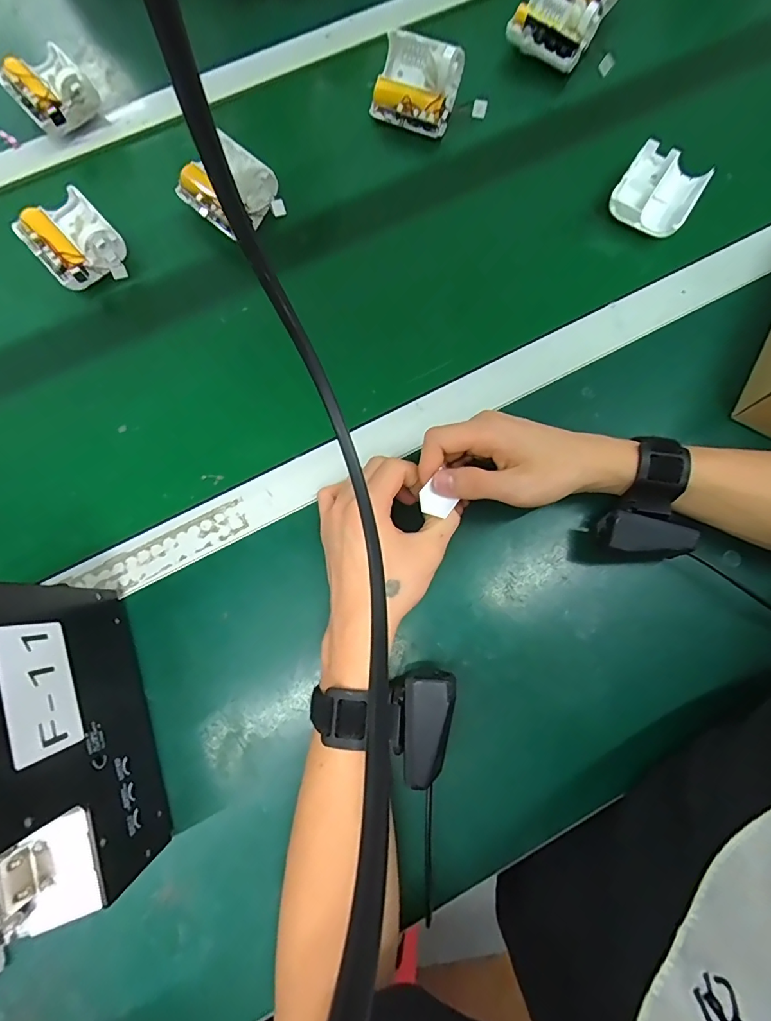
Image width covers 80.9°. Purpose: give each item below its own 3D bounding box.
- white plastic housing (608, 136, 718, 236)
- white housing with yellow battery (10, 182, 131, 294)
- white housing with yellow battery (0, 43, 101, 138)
[{"bbox_3d":[0.261,-0.305,0.438,0.071,0.031,0.082,32,79,6],"label":"white plastic housing"},{"bbox_3d":[-0.293,-0.254,0.424,0.069,0.045,0.092,-41,81,-9],"label":"white housing with yellow battery"},{"bbox_3d":[-0.340,-0.426,0.461,0.068,0.045,0.072,-39,81,-8],"label":"white housing with yellow battery"}]

